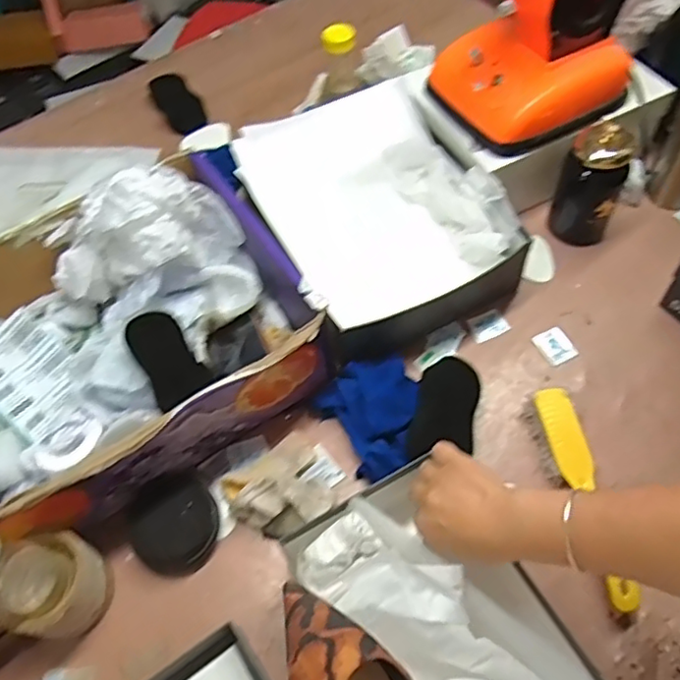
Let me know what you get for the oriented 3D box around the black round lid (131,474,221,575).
[{"bbox_3d":[-0.173,0.193,0.648,0.089,0.015,0.097,0,77,1],"label":"black round lid"}]

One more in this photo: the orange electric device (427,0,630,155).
[{"bbox_3d":[0.243,-0.374,0.739,0.207,0.202,0.175,-26,60,-12],"label":"orange electric device"}]

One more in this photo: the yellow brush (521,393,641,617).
[{"bbox_3d":[0.241,0.157,0.640,0.048,0.038,0.229,-7,58,-1],"label":"yellow brush"}]

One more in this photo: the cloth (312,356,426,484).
[{"bbox_3d":[0.047,0.080,0.697,0.118,0.040,0.130,-31,61,-14],"label":"cloth"}]

